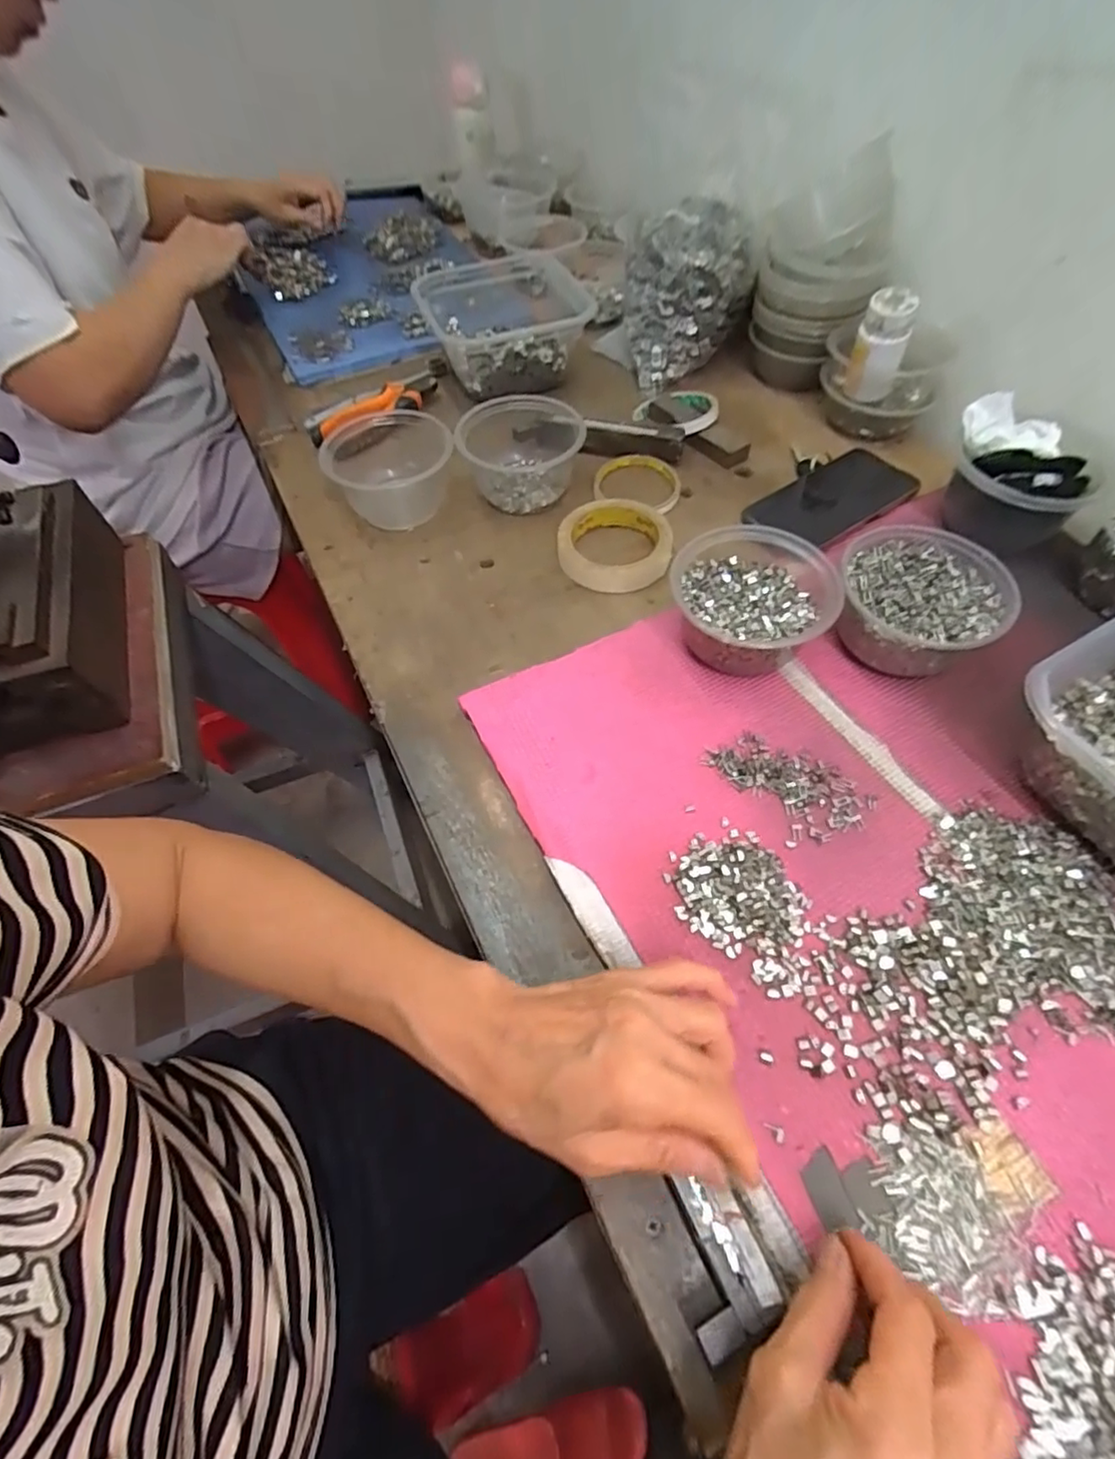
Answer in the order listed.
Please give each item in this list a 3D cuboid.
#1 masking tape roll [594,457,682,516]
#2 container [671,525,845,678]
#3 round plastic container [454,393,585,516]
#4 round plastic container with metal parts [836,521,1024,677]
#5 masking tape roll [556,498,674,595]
[{"bbox_3d":[0.081,-0.244,0.609,0.081,0.017,0.081,-2,57,3],"label":"masking tape roll"},{"bbox_3d":[0.143,-0.090,0.458,0.113,0.057,0.114,-1,57,1],"label":"container"},{"bbox_3d":[-0.033,-0.269,0.593,0.114,0.060,0.114,-1,57,1],"label":"round plastic container"},{"bbox_3d":[0.263,-0.093,0.457,0.111,0.056,0.116,-1,57,1],"label":"round plastic container with metal parts"},{"bbox_3d":[0.050,-0.163,0.546,0.095,0.025,0.093,-1,57,1],"label":"masking tape roll"}]

